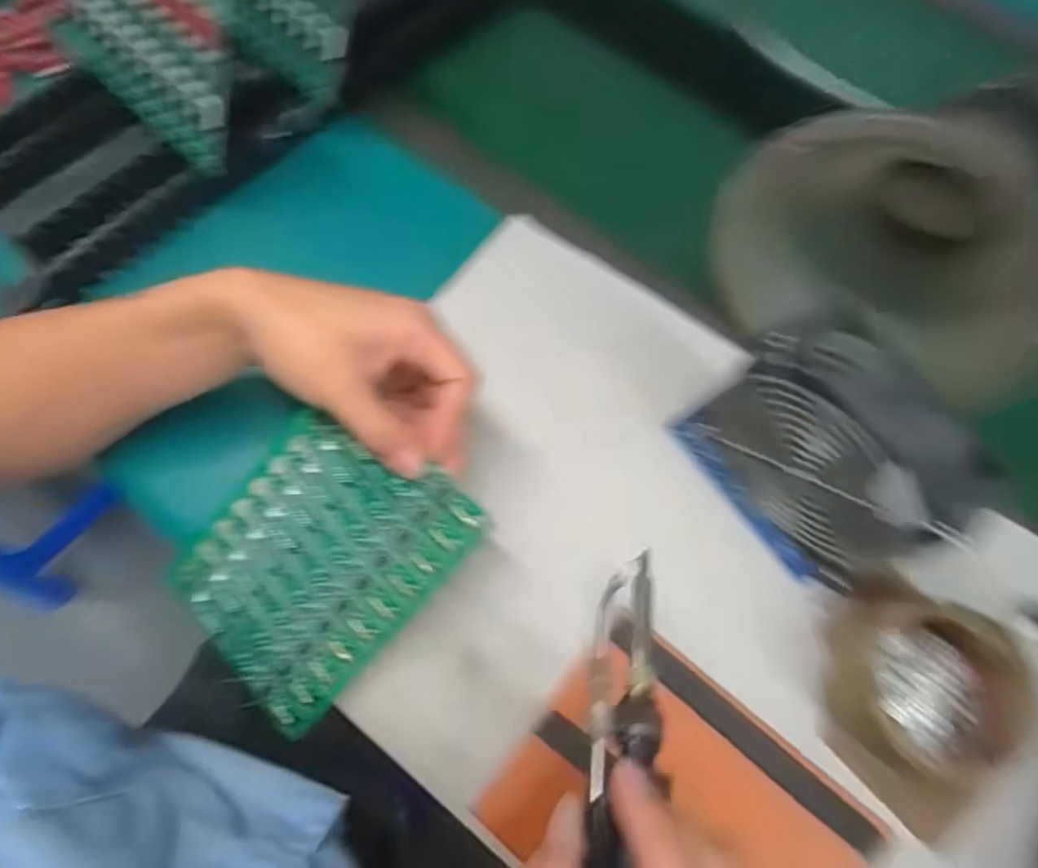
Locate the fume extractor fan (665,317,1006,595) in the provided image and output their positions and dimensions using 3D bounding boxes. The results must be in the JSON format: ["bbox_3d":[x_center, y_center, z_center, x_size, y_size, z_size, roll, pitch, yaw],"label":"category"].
[{"bbox_3d":[0.158,0.011,0.325,0.055,0.121,0.131,-34,73,-13],"label":"fume extractor fan"}]

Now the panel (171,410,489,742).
[{"bbox_3d":[-0.109,0.066,0.336,0.118,0.005,0.160,43,100,12],"label":"panel"}]

